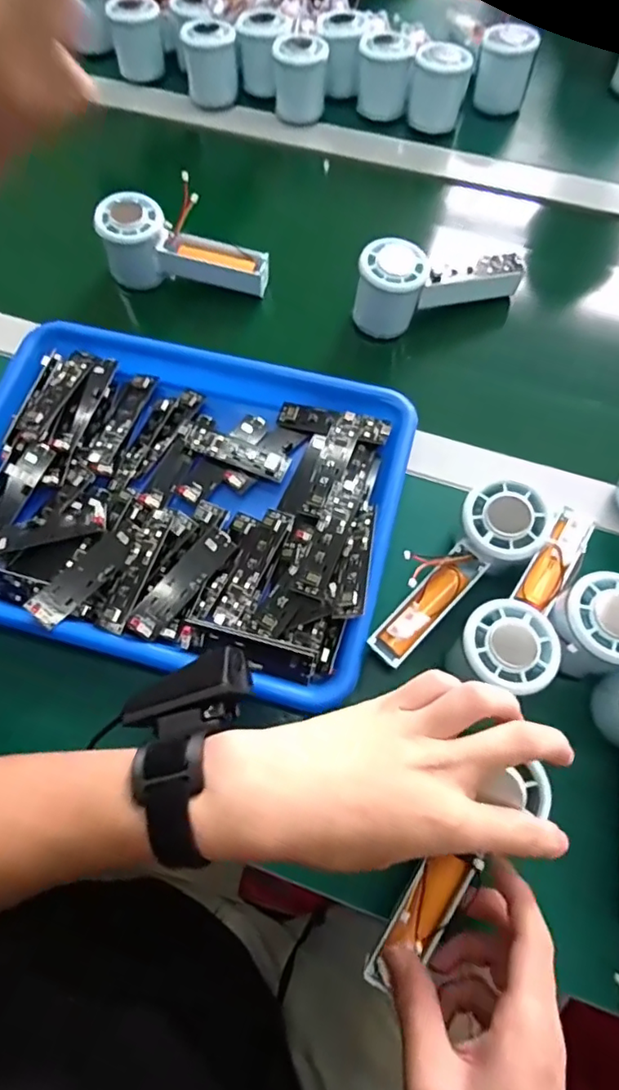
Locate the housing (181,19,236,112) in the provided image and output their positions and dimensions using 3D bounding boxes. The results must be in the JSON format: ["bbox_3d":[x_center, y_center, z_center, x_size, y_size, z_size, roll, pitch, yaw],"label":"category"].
[{"bbox_3d":[-0.106,-0.522,0.602,0.056,0.060,0.045,-3,67,0],"label":"housing"}]

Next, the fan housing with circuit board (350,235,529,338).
[{"bbox_3d":[0.111,-0.234,0.486,0.147,0.062,0.047,-16,68,-6],"label":"fan housing with circuit board"}]

